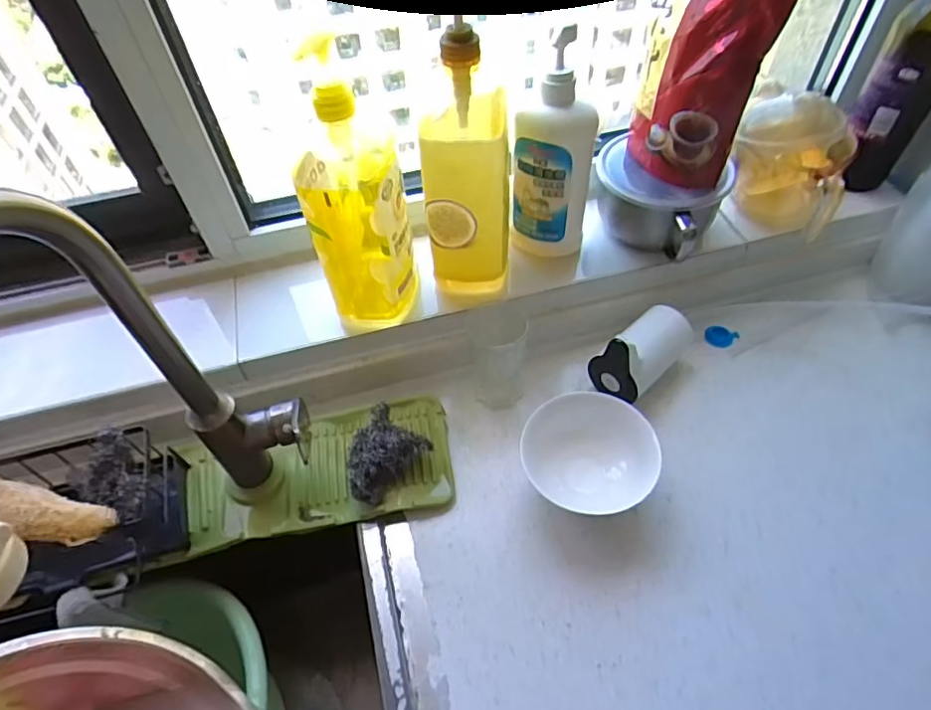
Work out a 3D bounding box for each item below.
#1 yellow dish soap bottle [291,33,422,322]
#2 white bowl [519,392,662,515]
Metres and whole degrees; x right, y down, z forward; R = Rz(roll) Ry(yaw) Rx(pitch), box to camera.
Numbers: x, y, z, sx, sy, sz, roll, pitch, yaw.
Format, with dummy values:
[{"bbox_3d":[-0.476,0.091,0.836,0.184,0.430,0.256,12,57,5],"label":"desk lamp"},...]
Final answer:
[{"bbox_3d":[-0.105,-0.152,0.538,0.093,0.274,0.105,-12,53,-6],"label":"yellow dish soap bottle"},{"bbox_3d":[0.118,0.105,0.560,0.124,0.077,0.111,23,58,18],"label":"white bowl"}]

